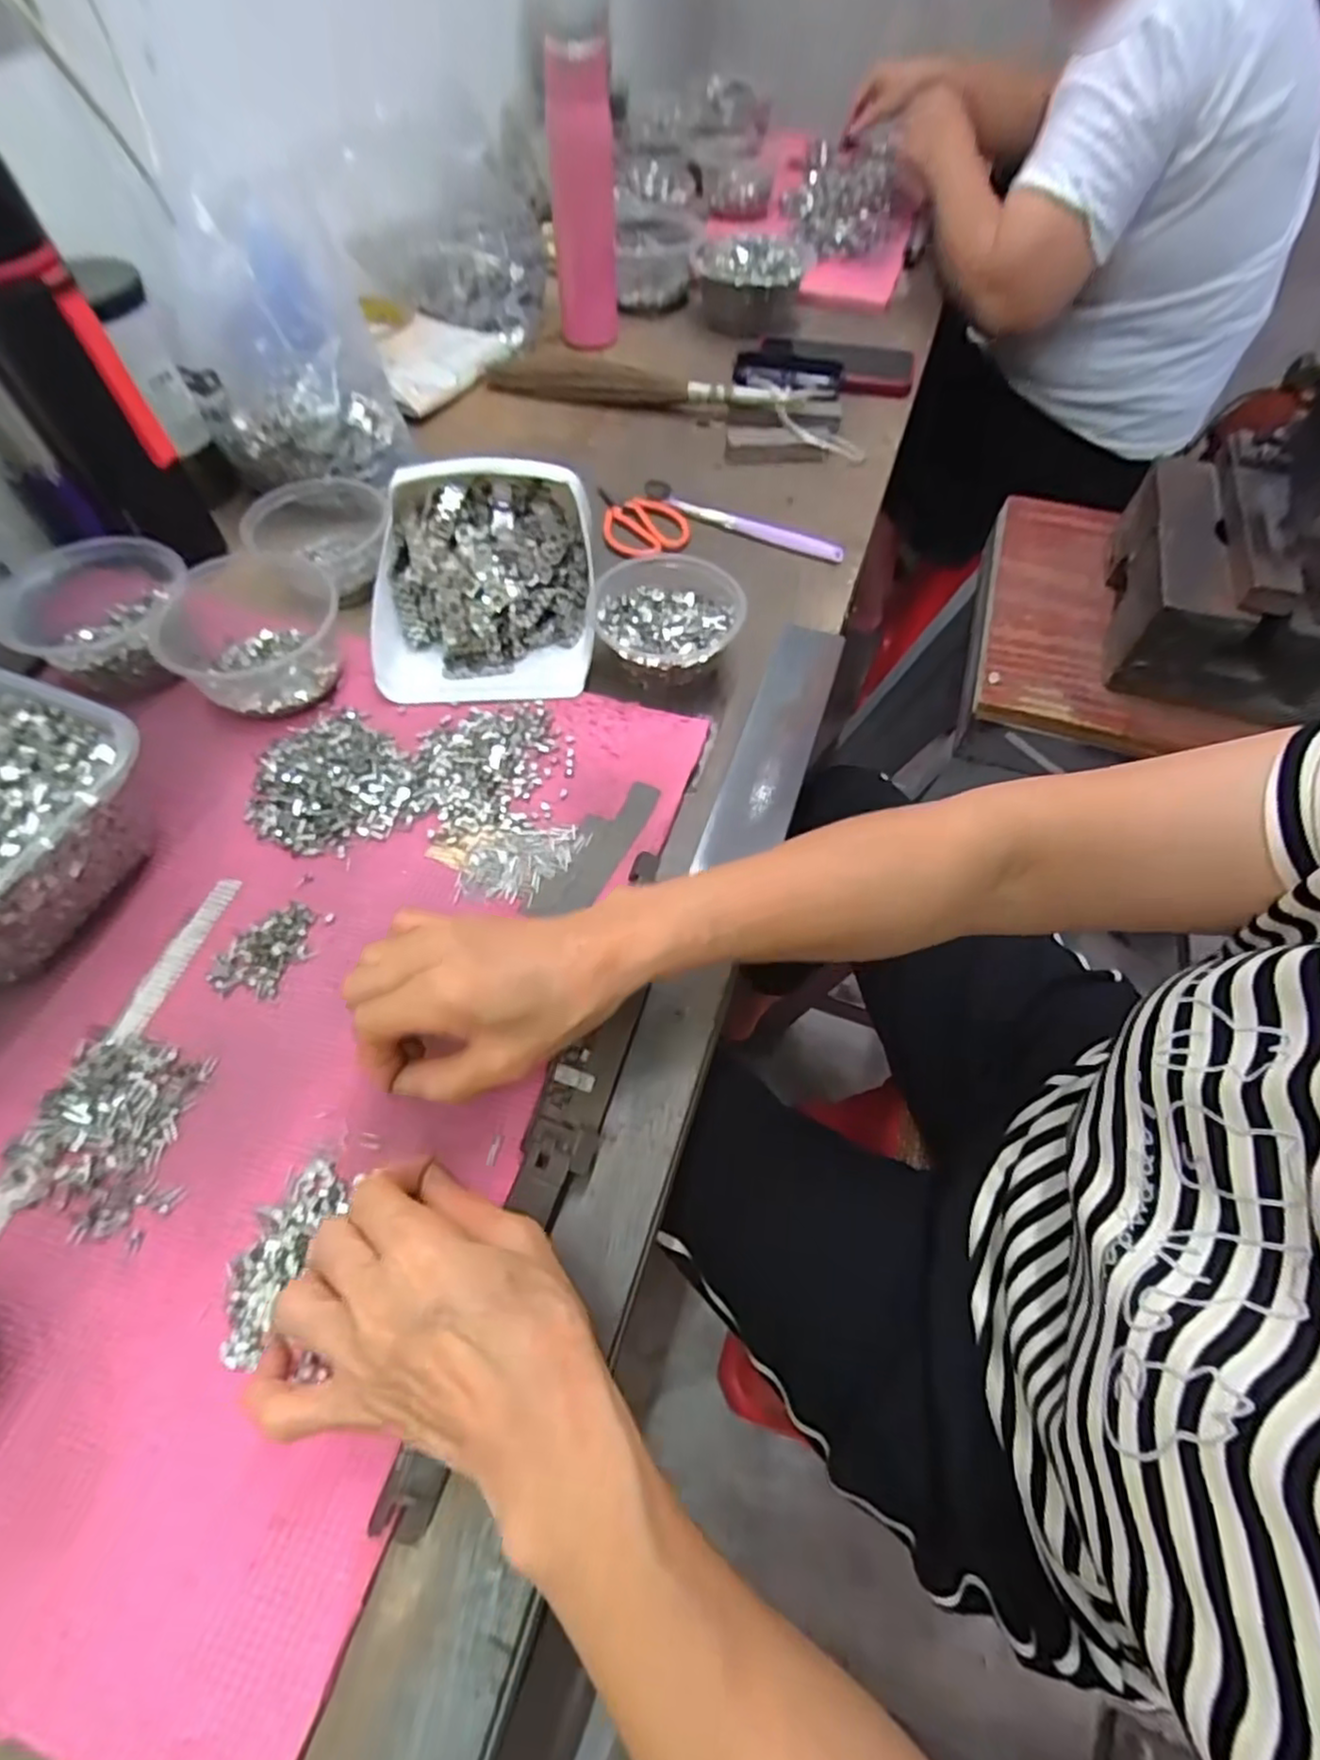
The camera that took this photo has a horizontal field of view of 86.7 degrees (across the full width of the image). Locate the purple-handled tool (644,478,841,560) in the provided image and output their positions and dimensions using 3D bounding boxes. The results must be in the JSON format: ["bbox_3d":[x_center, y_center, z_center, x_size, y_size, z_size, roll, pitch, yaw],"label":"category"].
[{"bbox_3d":[0.067,-0.303,0.588,0.180,0.012,0.012,27,62,11],"label":"purple-handled tool"}]

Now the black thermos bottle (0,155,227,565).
[{"bbox_3d":[-0.376,-0.323,0.456,0.064,0.228,0.071,39,67,20],"label":"black thermos bottle"}]

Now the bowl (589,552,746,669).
[{"bbox_3d":[0.002,-0.178,0.488,0.103,0.044,0.096,0,59,0],"label":"bowl"}]

